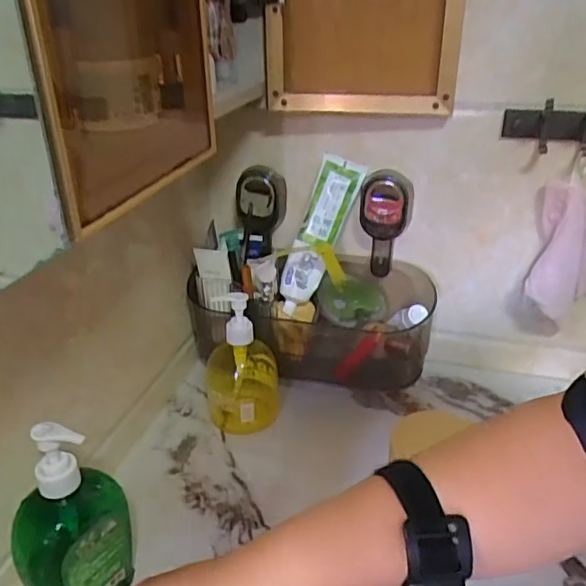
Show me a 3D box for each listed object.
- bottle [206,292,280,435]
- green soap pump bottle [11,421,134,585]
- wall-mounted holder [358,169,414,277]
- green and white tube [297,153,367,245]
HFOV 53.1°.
[{"bbox_3d":[-0.061,0.082,0.704,0.090,0.168,0.092,-4,28,-5],"label":"bottle"},{"bbox_3d":[-0.175,0.188,0.467,0.090,0.187,0.049,-18,32,-29],"label":"green soap pump bottle"},{"bbox_3d":[0.115,-0.081,0.736,0.064,0.133,0.034,3,28,8],"label":"wall-mounted holder"},{"bbox_3d":[0.048,-0.114,0.741,0.055,0.113,0.021,18,7,1],"label":"green and white tube"}]

